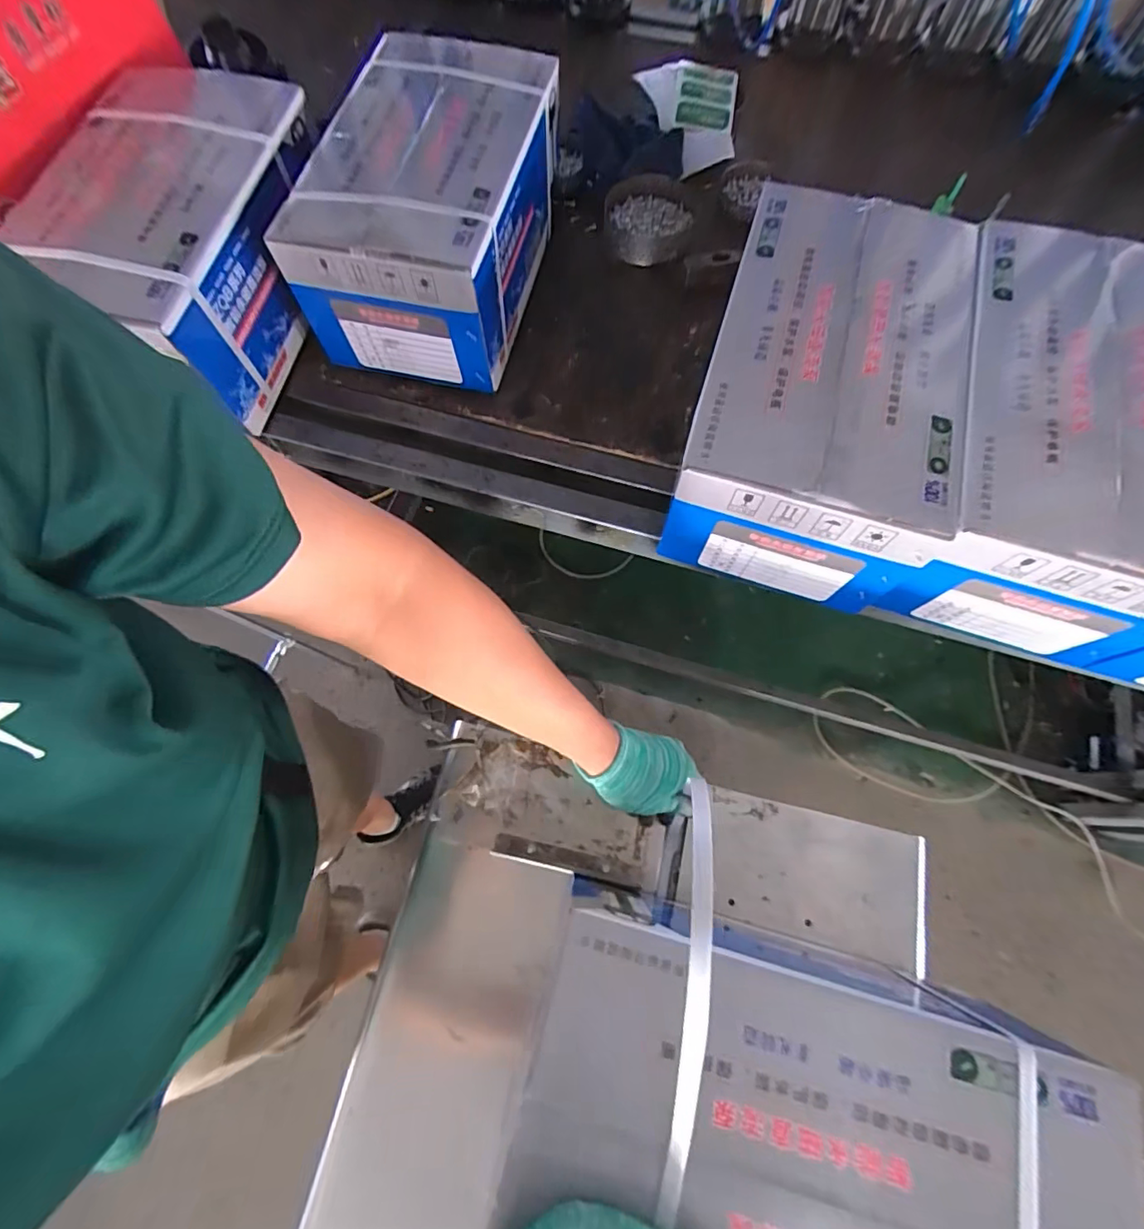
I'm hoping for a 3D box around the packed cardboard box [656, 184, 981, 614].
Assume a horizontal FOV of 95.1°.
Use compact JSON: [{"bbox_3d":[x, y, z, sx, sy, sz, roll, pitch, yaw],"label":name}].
[{"bbox_3d":[0.261,-0.237,0.563,0.223,0.157,0.379,17,72,6],"label":"packed cardboard box"}]

